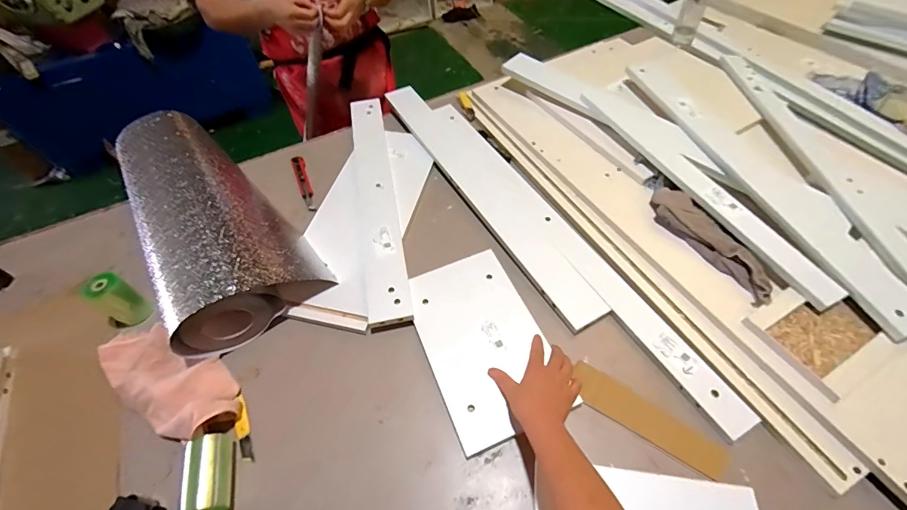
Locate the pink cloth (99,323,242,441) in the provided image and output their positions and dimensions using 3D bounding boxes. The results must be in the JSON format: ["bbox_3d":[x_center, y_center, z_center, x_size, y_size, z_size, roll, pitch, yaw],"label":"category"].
[{"bbox_3d":[-0.480,0.199,0.658,0.299,0.070,0.129,21,60,18],"label":"pink cloth"}]

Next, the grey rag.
[{"bbox_3d":[0.458,-0.024,0.719,0.062,0.034,0.261,-24,56,-12],"label":"grey rag"}]

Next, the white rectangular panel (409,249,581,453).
[{"bbox_3d":[0.047,0.135,0.658,0.187,0.023,0.303,-21,59,-10],"label":"white rectangular panel"}]

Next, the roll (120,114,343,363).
[{"bbox_3d":[-0.503,-0.093,0.819,0.254,0.134,0.584,-34,60,-17],"label":"roll"}]

